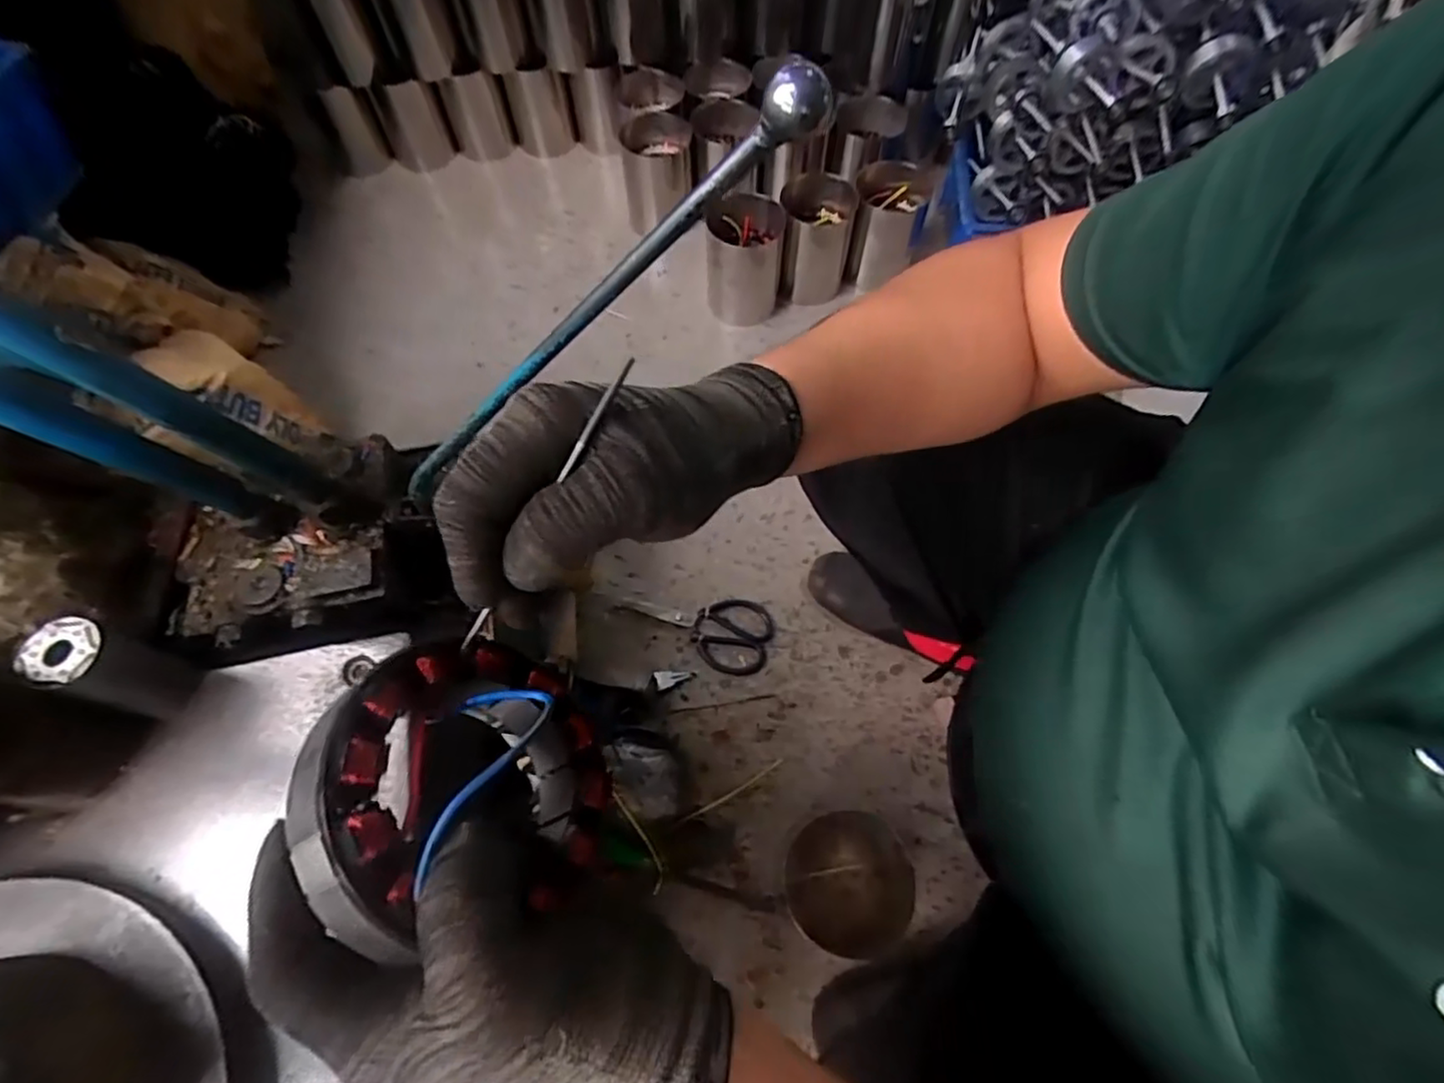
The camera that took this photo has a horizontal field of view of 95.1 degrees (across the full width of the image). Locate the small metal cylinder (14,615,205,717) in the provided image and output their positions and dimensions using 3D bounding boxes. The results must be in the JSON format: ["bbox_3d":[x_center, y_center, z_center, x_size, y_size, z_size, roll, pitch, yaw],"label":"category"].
[{"bbox_3d":[-0.337,0.071,0.369,0.035,0.075,0.033,17,65,8],"label":"small metal cylinder"}]

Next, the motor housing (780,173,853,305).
[{"bbox_3d":[0.156,-0.498,1.112,0.114,0.161,0.120,1,64,1],"label":"motor housing"}]

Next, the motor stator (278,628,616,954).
[{"bbox_3d":[-0.100,0.091,0.258,0.024,0.115,0.102,-34,62,32],"label":"motor stator"}]

